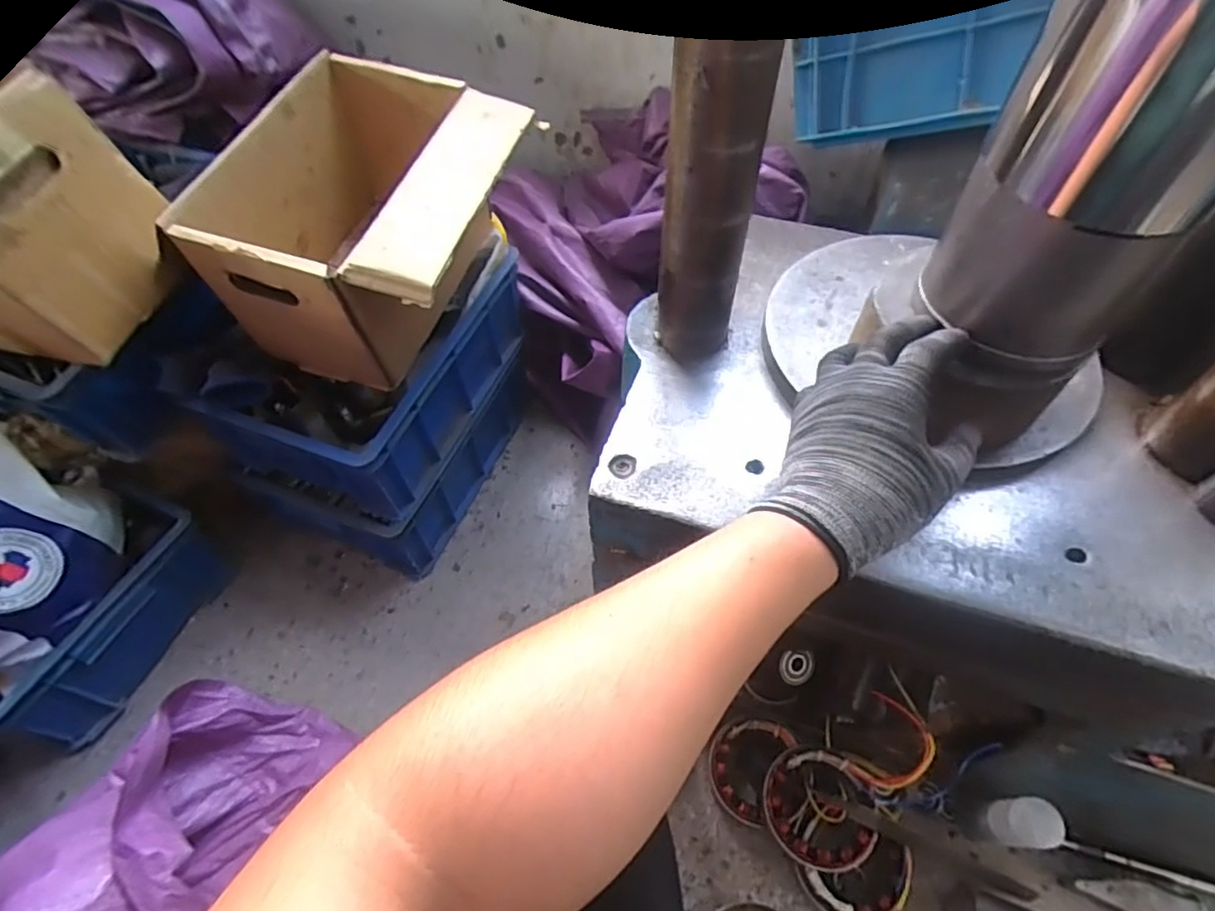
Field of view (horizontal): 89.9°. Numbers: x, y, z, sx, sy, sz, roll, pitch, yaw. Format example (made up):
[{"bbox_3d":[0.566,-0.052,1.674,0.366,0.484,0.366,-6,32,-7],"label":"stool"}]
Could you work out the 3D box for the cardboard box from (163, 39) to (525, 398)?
[{"bbox_3d":[-0.255,-0.263,0.726,0.283,0.228,0.333,15,57,11],"label":"cardboard box"}]

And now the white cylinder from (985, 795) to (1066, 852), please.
[{"bbox_3d":[0.436,0.384,0.634,0.042,0.077,0.046,-5,56,-2],"label":"white cylinder"}]

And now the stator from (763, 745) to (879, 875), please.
[{"bbox_3d":[0.228,0.382,0.660,0.113,0.048,0.109,-1,56,1],"label":"stator"}]

